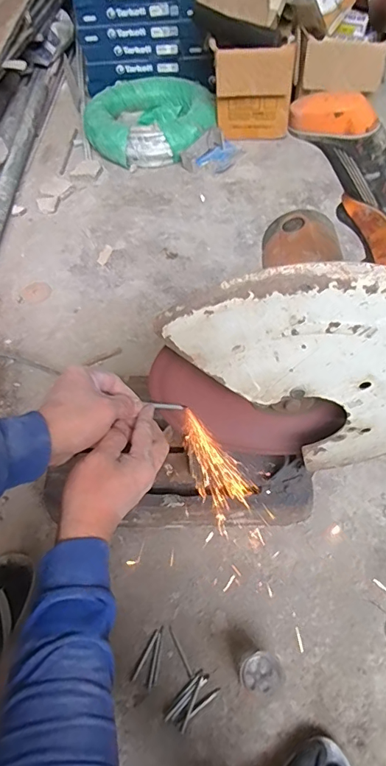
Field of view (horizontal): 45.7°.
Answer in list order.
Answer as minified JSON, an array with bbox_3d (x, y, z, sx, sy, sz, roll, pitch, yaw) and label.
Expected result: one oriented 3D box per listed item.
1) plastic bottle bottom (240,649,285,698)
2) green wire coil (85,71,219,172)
[{"bbox_3d":[0.098,0.419,0.656,0.059,0.022,0.055,-1,57,2],"label":"plastic bottle bottom"},{"bbox_3d":[-0.132,-0.850,1.459,0.387,0.093,0.424,-1,57,2],"label":"green wire coil"}]

